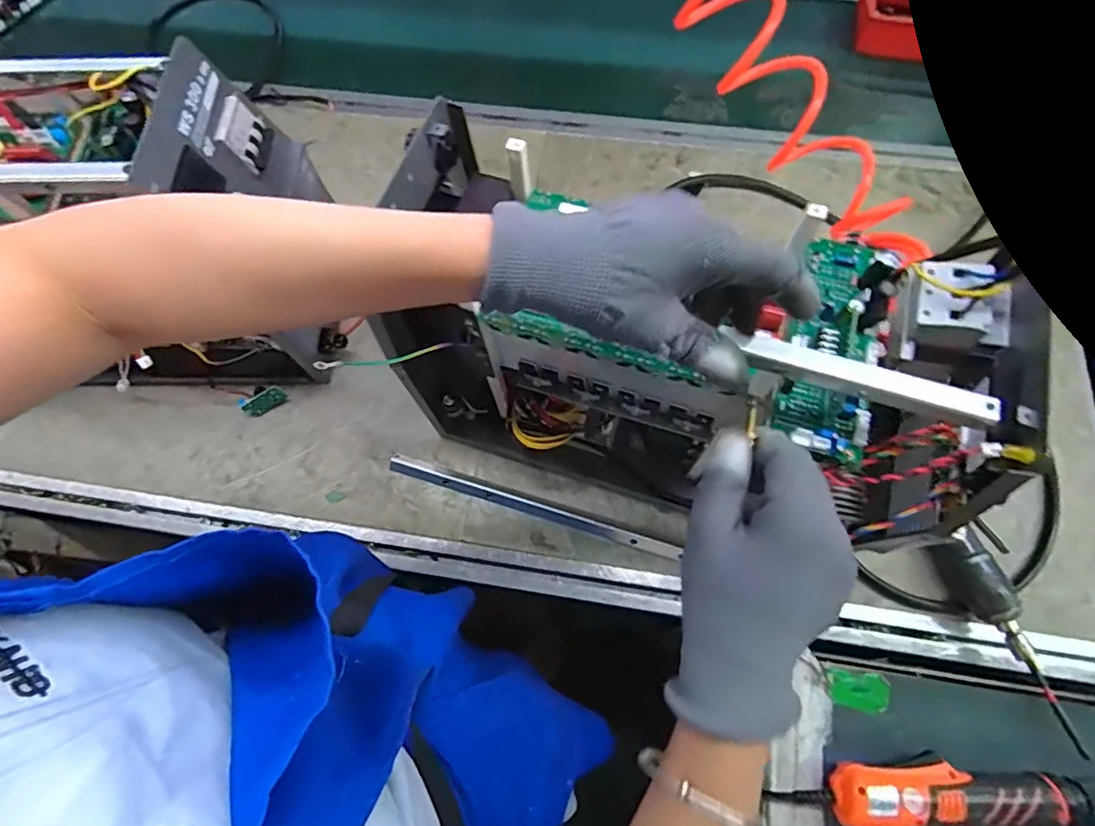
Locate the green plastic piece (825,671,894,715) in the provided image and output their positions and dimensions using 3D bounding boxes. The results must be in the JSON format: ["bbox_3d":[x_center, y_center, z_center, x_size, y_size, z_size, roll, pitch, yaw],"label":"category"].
[{"bbox_3d":[0.296,0.265,0.514,0.061,0.012,0.034,3,70,2],"label":"green plastic piece"}]

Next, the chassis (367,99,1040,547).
[{"bbox_3d":[0.100,-0.042,0.500,0.442,0.298,0.190,18,71,10],"label":"chassis"}]

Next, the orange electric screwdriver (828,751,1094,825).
[{"bbox_3d":[0.353,0.338,0.464,0.212,0.039,0.070,-1,69,1],"label":"orange electric screwdriver"}]

